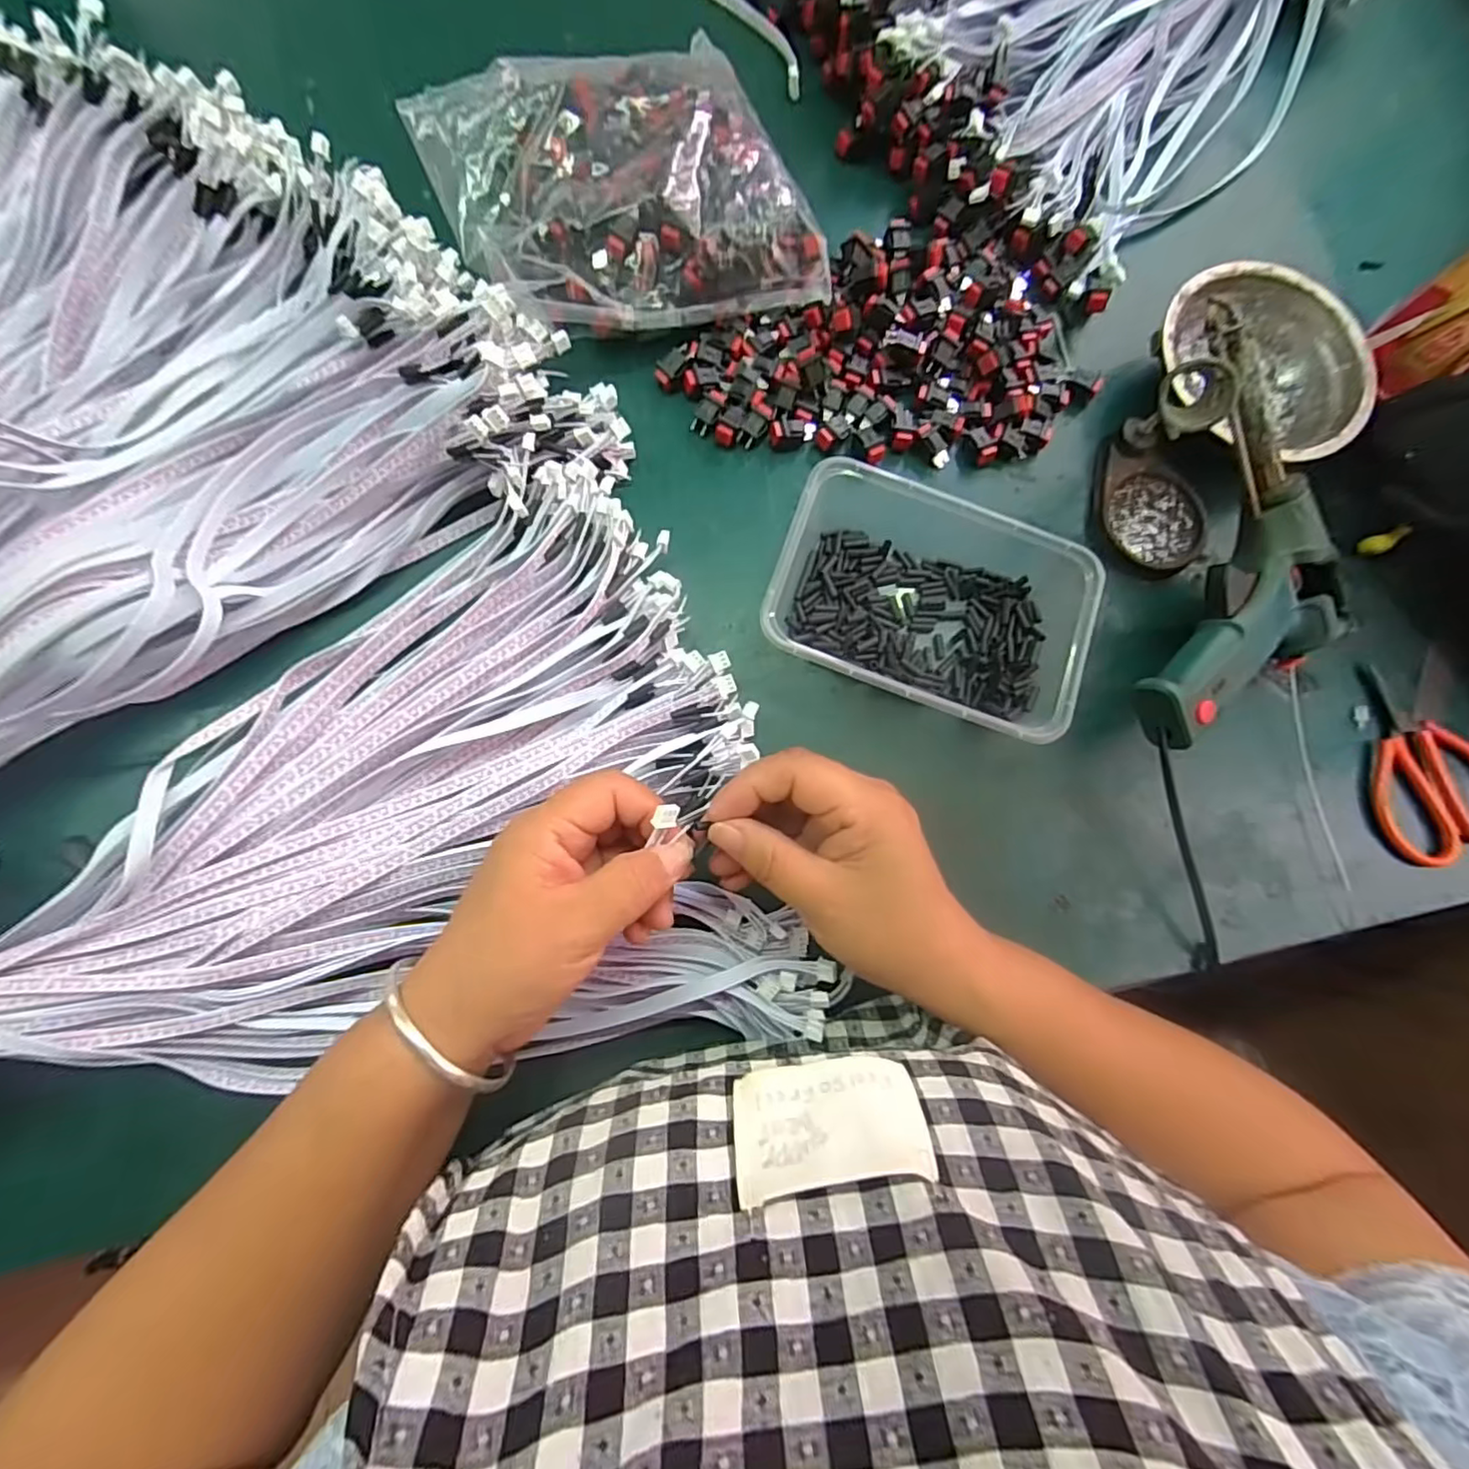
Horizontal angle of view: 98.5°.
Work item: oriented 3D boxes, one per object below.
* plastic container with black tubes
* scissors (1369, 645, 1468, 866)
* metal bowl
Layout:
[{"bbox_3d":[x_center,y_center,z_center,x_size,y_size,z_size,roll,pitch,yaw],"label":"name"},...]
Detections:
[{"bbox_3d":[0.103,-0.071,0.341,0.163,0.039,0.114,20,81,0],"label":"plastic container with black tubes"},{"bbox_3d":[0.396,0.012,0.357,0.068,0.015,0.116,-3,81,-3],"label":"scissors"},{"bbox_3d":[0.319,-0.226,0.388,0.121,0.036,0.121,0,81,-3],"label":"metal bowl"}]

